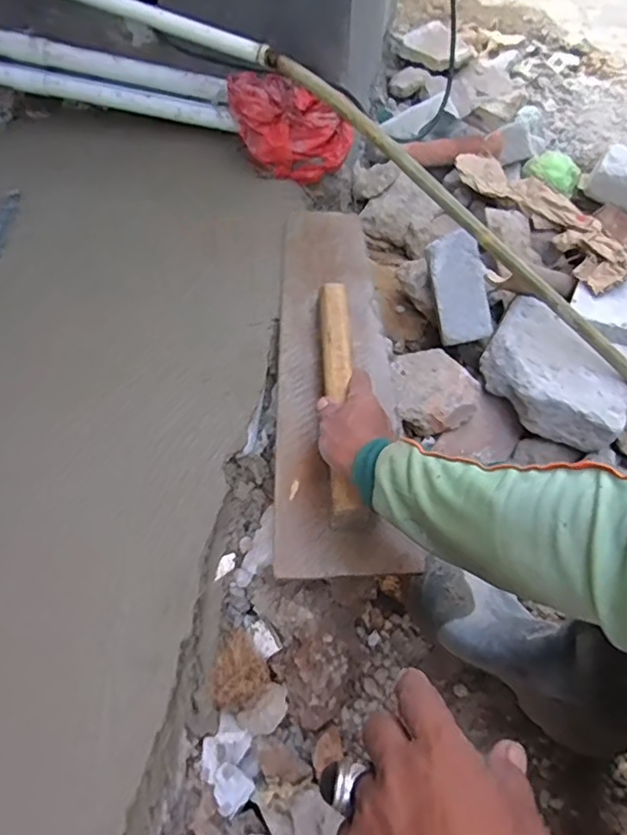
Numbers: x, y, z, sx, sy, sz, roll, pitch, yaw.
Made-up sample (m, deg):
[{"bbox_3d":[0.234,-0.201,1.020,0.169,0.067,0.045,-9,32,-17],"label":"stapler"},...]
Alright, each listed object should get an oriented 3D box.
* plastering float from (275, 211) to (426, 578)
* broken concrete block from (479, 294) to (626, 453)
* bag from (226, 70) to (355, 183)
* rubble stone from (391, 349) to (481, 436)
[{"bbox_3d":[0.027,-0.081,0.719,0.139,0.080,0.541,0,56,1],"label":"plastering float"},{"bbox_3d":[0.330,-0.058,0.823,0.139,0.068,0.224,-33,65,-17],"label":"broken concrete block"},{"bbox_3d":[-0.038,-0.430,0.883,0.182,0.119,0.089,12,61,7],"label":"bag"},{"bbox_3d":[0.168,-0.041,0.841,0.122,0.055,0.130,0,60,1],"label":"rubble stone"}]

